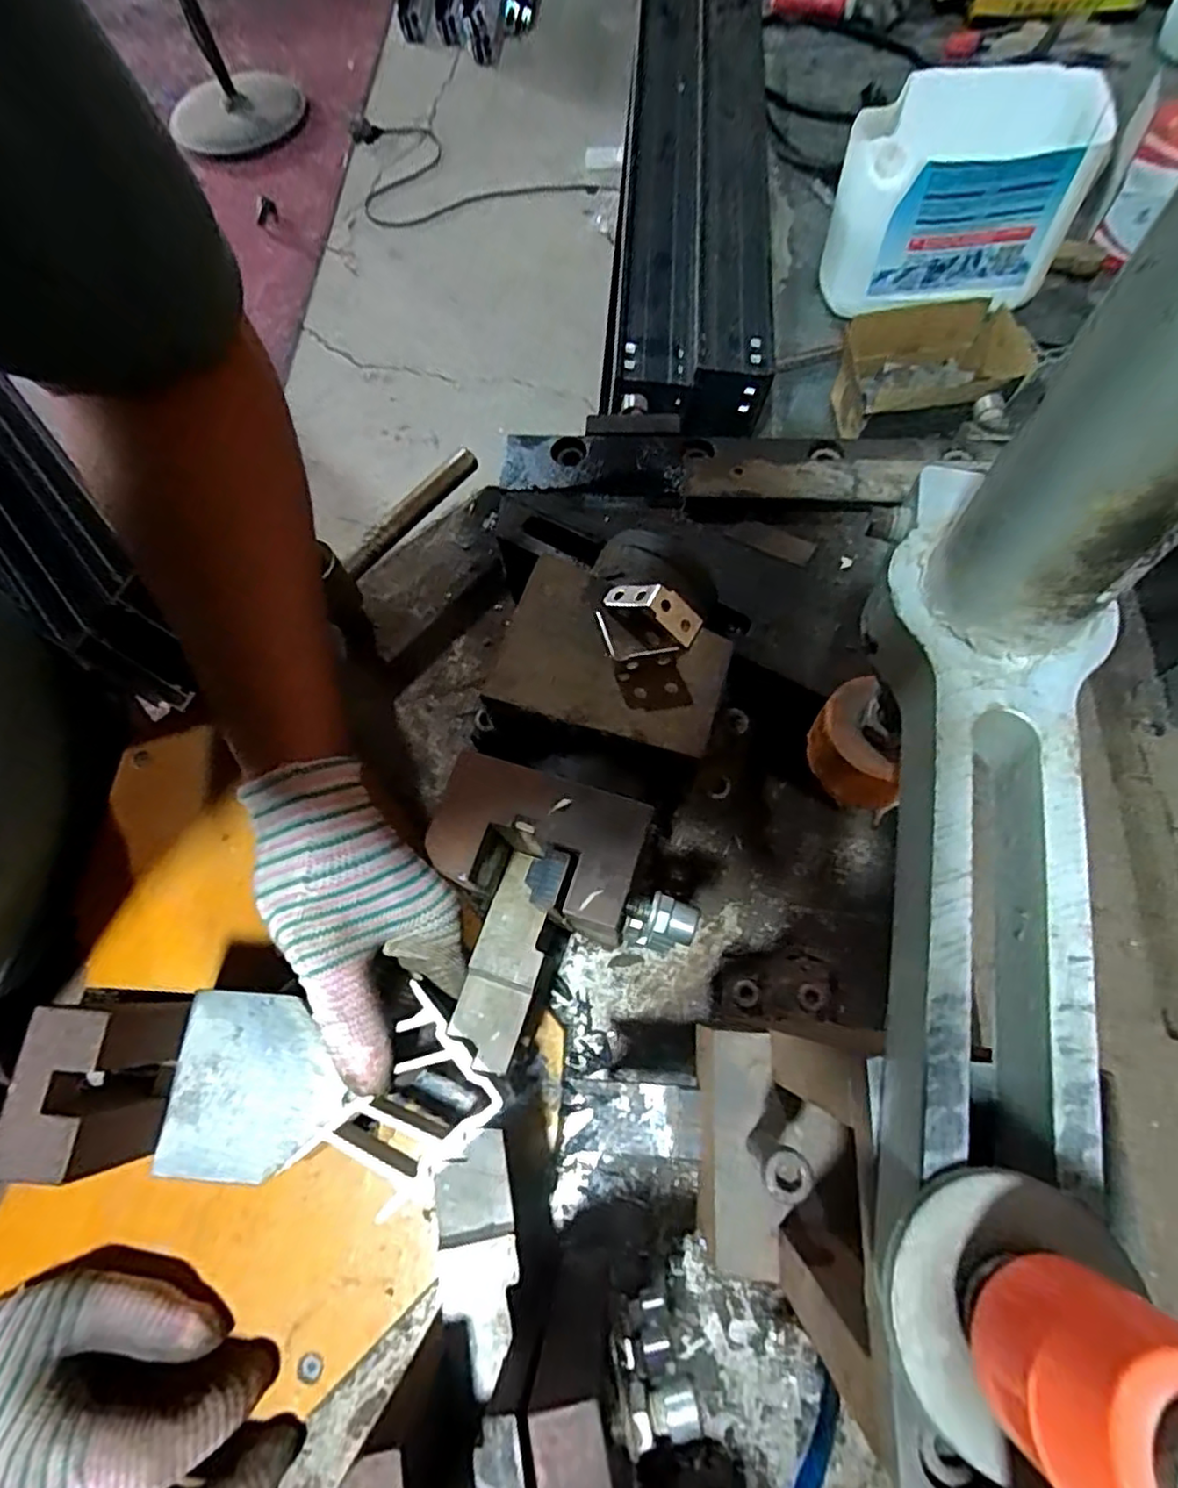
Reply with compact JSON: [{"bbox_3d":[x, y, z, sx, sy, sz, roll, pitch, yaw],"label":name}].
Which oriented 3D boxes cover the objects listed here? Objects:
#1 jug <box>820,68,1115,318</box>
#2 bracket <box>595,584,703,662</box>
[{"bbox_3d":[0.318,-0.489,0.602,0.193,0.142,0.105,4,70,4],"label":"jug"},{"bbox_3d":[0.024,-0.052,0.309,0.046,0.021,0.037,23,72,11],"label":"bracket"}]

